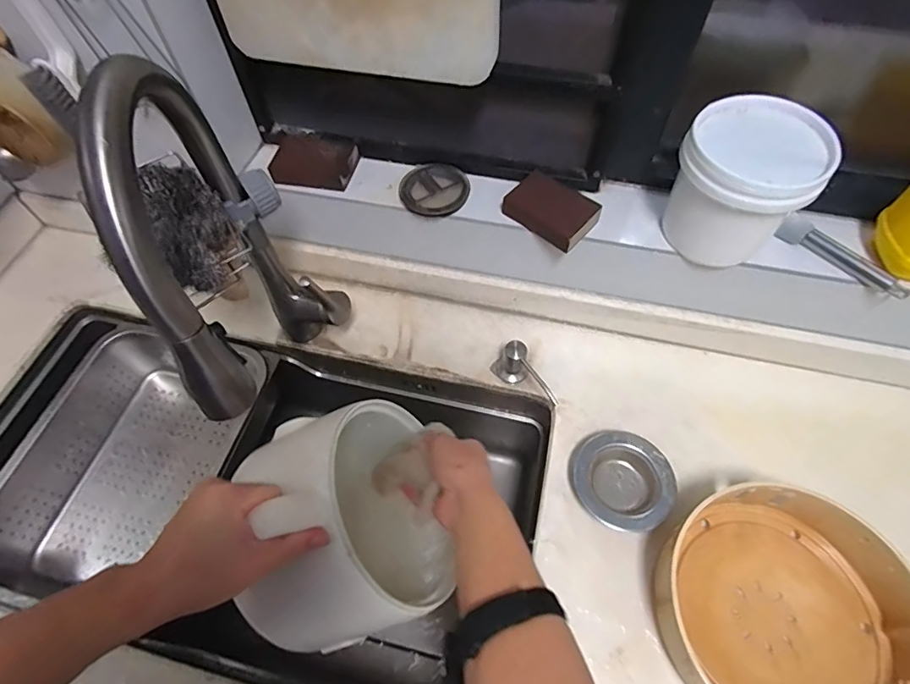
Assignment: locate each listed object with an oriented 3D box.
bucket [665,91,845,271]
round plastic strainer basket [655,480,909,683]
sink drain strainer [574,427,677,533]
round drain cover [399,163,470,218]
[{"bbox_3d":[0.285,-0.154,0.493,0.118,0.114,0.131,29,64,18],"label":"bucket"},{"bbox_3d":[0.301,0.246,0.447,0.210,0.067,0.219,-1,58,1],"label":"round plastic strainer basket"},{"bbox_3d":[0.185,0.151,0.534,0.104,0.028,0.107,-1,58,1],"label":"sink drain strainer"},{"bbox_3d":[-0.025,-0.183,0.582,0.079,0.016,0.081,-1,58,1],"label":"round drain cover"}]

